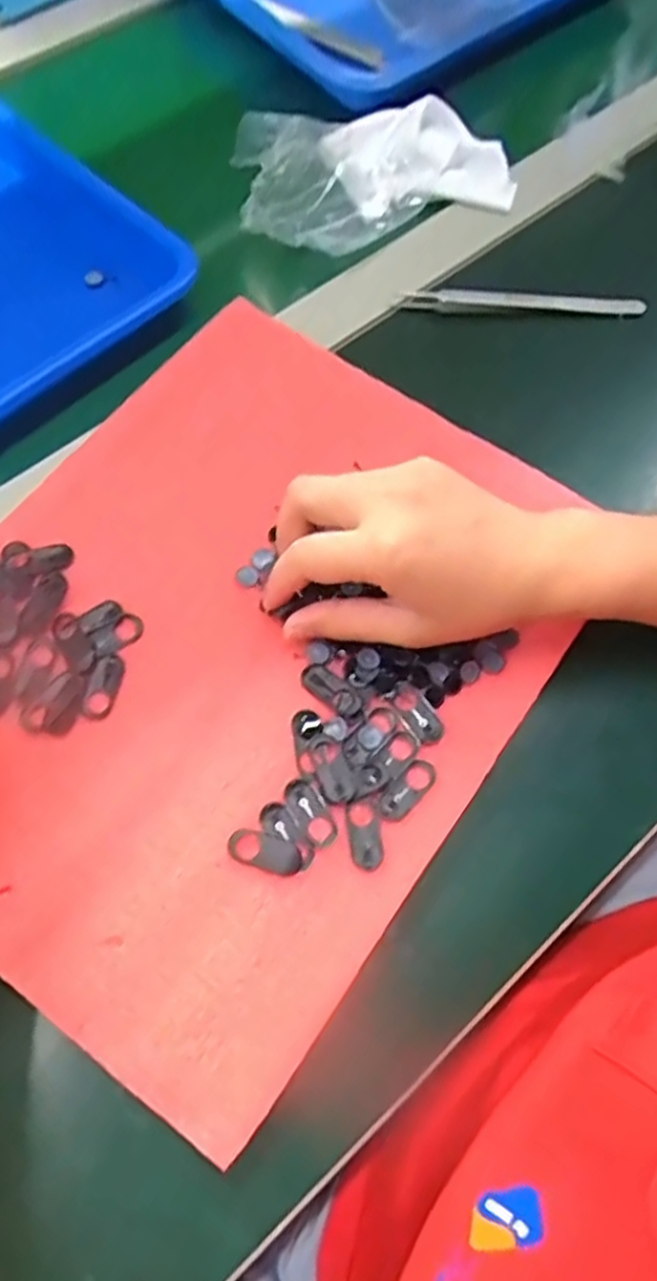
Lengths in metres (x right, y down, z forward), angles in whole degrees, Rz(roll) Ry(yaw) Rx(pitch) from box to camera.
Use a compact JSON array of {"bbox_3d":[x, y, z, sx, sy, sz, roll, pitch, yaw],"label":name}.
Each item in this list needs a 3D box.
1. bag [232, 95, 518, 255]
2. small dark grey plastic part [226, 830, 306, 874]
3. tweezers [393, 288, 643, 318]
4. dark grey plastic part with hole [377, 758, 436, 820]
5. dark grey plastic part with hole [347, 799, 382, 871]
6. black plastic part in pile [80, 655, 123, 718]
[{"bbox_3d":[0.032,-0.301,0.478,0.175,0.033,0.120,-6,68,-4],"label":"bag"},{"bbox_3d":[-0.027,0.090,0.312,0.032,0.004,0.014,14,68,4],"label":"small dark grey plastic part"},{"bbox_3d":[0.117,-0.205,0.444,0.148,0.010,0.016,3,68,-1],"label":"tweezers"},{"bbox_3d":[0.035,0.066,0.325,0.014,0.004,0.031,41,73,14],"label":"dark grey plastic part with hole"},{"bbox_3d":[0.016,0.084,0.318,0.012,0.004,0.029,-5,68,-4],"label":"dark grey plastic part with hole"},{"bbox_3d":[-0.104,0.020,0.337,0.014,0.004,0.031,11,68,3],"label":"black plastic part in pile"}]

